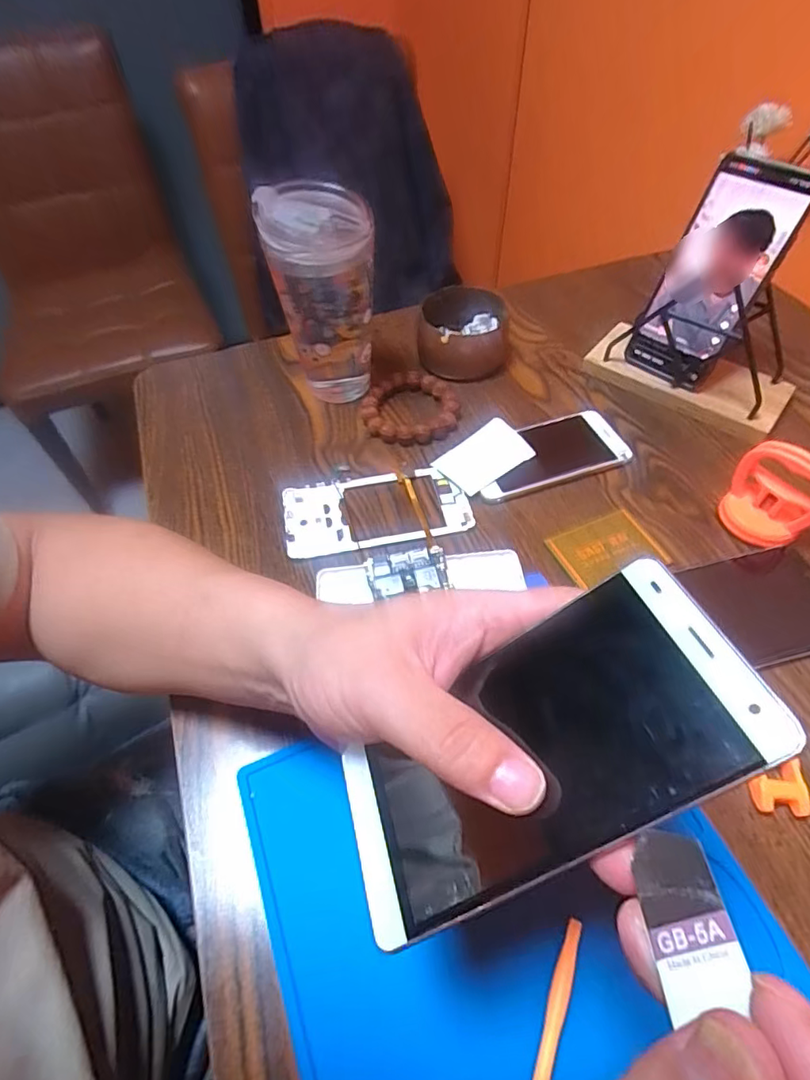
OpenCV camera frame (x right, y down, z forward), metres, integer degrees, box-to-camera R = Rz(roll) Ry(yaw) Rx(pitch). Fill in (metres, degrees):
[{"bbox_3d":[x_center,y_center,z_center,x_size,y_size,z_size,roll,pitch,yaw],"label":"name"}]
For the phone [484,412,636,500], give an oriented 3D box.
[{"bbox_3d":[0.118,-0.073,0.446,0.132,0.008,0.064,-17,55,-11],"label":"phone"}]

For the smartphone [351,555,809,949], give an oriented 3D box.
[{"bbox_3d":[0.040,0.070,0.176,0.138,0.010,0.069,-36,44,14],"label":"smartphone"}]

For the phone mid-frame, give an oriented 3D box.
[{"bbox_3d":[-0.022,-0.023,0.418,0.142,0.007,0.069,-10,54,-6],"label":"phone mid-frame"}]

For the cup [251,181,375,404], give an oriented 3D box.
[{"bbox_3d":[-0.068,-0.197,0.451,0.082,0.156,0.076,-1,54,1],"label":"cup"}]

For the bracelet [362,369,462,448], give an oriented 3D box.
[{"bbox_3d":[0.005,-0.117,0.477,0.084,0.014,0.079,-1,54,1],"label":"bracelet"}]

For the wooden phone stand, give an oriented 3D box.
[{"bbox_3d":[0.261,-0.172,0.471,0.168,0.085,0.084,34,62,23],"label":"wooden phone stand"}]

